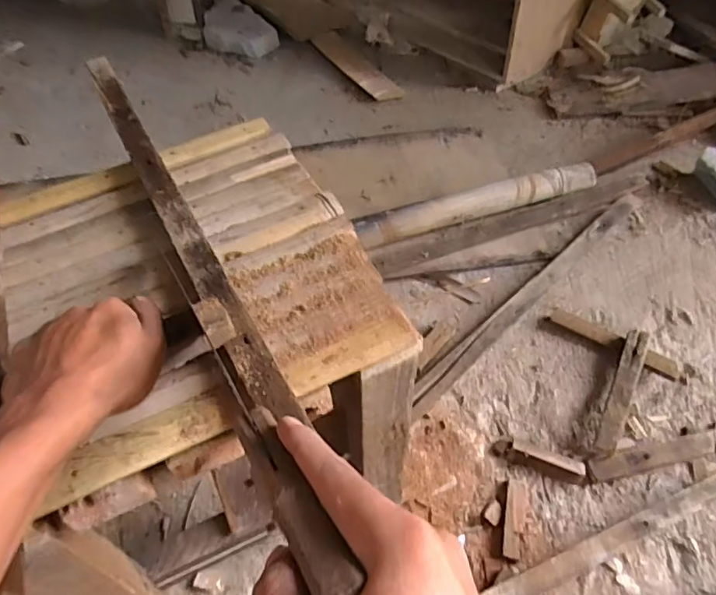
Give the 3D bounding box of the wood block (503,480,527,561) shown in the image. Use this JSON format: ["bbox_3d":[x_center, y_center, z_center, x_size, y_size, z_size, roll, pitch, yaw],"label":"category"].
[{"bbox_3d":[0.223,0.311,0.762,0.028,0.011,0.110,11,53,11],"label":"wood block"}]

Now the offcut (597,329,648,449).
[{"bbox_3d":[0.420,0.148,0.851,0.038,0.044,0.204,20,70,18],"label":"offcut"}]

